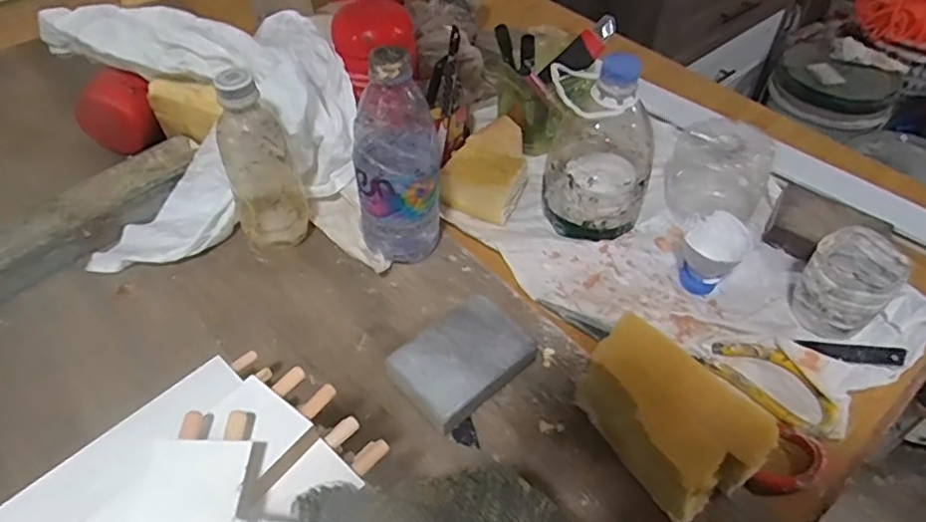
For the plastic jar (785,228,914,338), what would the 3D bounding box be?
[{"bbox_3d":[0.320,0.017,0.510,0.066,0.067,0.063,0,48,0],"label":"plastic jar"}]

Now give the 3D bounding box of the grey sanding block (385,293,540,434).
[{"bbox_3d":[0.000,0.079,0.479,0.105,0.027,0.075,-36,58,-28],"label":"grey sanding block"}]

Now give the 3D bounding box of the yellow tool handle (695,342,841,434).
[{"bbox_3d":[0.246,0.094,0.491,0.052,0.010,0.099,-36,58,-28],"label":"yellow tool handle"}]

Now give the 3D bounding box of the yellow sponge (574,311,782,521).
[{"bbox_3d":[0.147,0.108,0.439,0.079,0.060,0.122,-25,53,-21],"label":"yellow sponge"}]

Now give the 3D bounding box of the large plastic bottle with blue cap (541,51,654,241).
[{"bbox_3d":[0.126,-0.110,0.560,0.099,0.162,0.100,14,50,12],"label":"large plastic bottle with blue cap"}]

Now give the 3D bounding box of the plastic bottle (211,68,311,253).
[{"bbox_3d":[-0.174,-0.086,0.532,0.060,0.167,0.061,-13,50,-12],"label":"plastic bottle"}]

